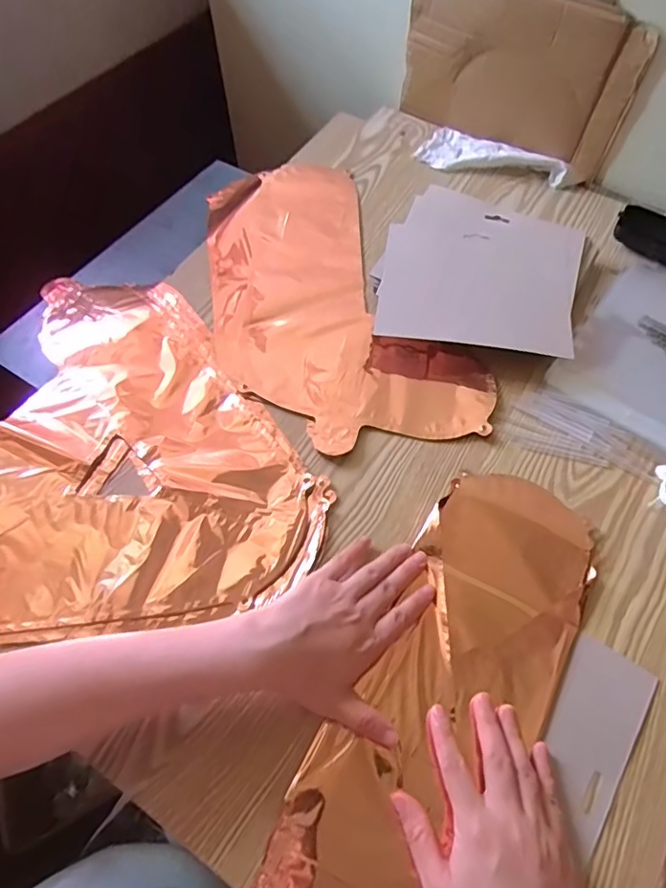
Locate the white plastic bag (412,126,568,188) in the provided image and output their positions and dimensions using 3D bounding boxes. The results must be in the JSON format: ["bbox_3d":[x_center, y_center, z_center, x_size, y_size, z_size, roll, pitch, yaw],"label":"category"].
[{"bbox_3d":[0.204,-0.368,0.683,0.182,0.024,0.075,27,64,14],"label":"white plastic bag"}]

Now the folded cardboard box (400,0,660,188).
[{"bbox_3d":[0.212,-0.443,0.637,0.277,0.176,0.022,33,65,17],"label":"folded cardboard box"}]

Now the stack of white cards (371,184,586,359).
[{"bbox_3d":[0.156,-0.194,0.579,0.200,0.035,0.209,9,61,5],"label":"stack of white cards"}]

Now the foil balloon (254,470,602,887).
[{"bbox_3d":[0.078,0.194,0.386,0.134,0.010,0.392,27,65,14],"label":"foil balloon"}]

